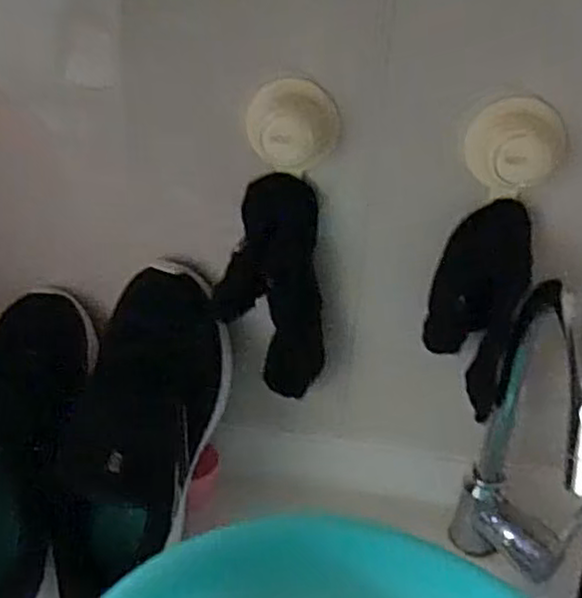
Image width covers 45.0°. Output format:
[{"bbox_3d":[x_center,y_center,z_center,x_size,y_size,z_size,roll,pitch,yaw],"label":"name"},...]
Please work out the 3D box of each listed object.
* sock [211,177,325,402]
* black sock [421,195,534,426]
[{"bbox_3d":[-0.015,-0.008,0.569,0.088,0.176,0.037,3,31,-2],"label":"sock"},{"bbox_3d":[0.145,0.006,0.550,0.065,0.160,0.049,22,35,26],"label":"black sock"}]

